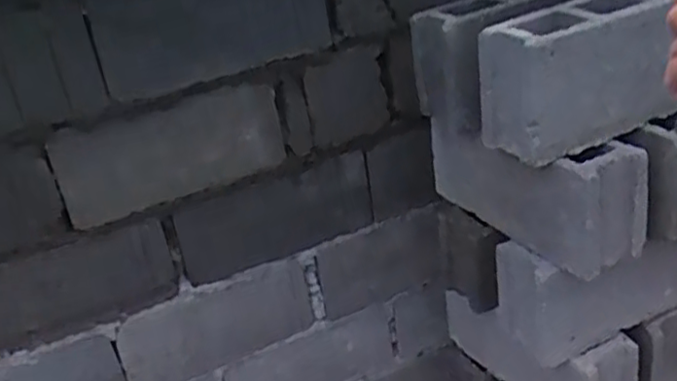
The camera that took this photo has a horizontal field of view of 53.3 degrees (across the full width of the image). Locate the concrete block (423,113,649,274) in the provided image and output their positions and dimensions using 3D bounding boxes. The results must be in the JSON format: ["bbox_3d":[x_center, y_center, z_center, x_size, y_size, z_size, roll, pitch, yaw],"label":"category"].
[{"bbox_3d":[0.319,-0.015,1.143,0.129,0.177,0.371,-24,32,-26],"label":"concrete block"}]

